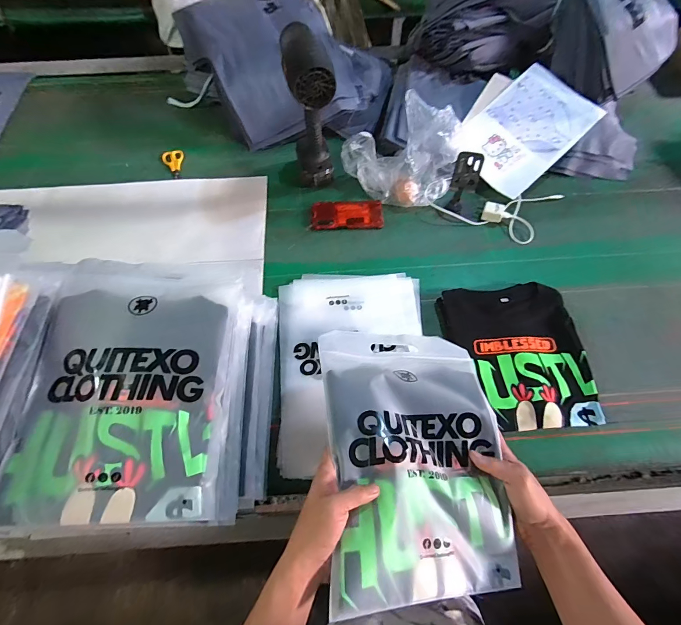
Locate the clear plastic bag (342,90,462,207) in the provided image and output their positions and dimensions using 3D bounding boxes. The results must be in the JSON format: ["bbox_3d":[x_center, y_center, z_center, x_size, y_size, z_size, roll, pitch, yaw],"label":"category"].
[{"bbox_3d":[0.132,-0.362,0.759,0.257,0.167,0.148,14,65,7],"label":"clear plastic bag"}]

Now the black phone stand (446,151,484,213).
[{"bbox_3d":[0.281,-0.294,0.762,0.056,0.132,0.018,8,46,6],"label":"black phone stand"}]

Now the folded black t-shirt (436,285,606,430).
[{"bbox_3d":[0.319,0.071,0.615,0.226,0.026,0.267,-5,64,-2],"label":"folded black t-shirt"}]

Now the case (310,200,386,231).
[{"bbox_3d":[0.017,-0.229,0.788,0.163,0.013,0.076,-3,64,-1],"label":"case"}]

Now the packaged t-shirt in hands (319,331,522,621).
[{"bbox_3d":[0.095,0.168,0.449,0.229,0.103,0.329,-1,64,0],"label":"packaged t-shirt in hands"}]

